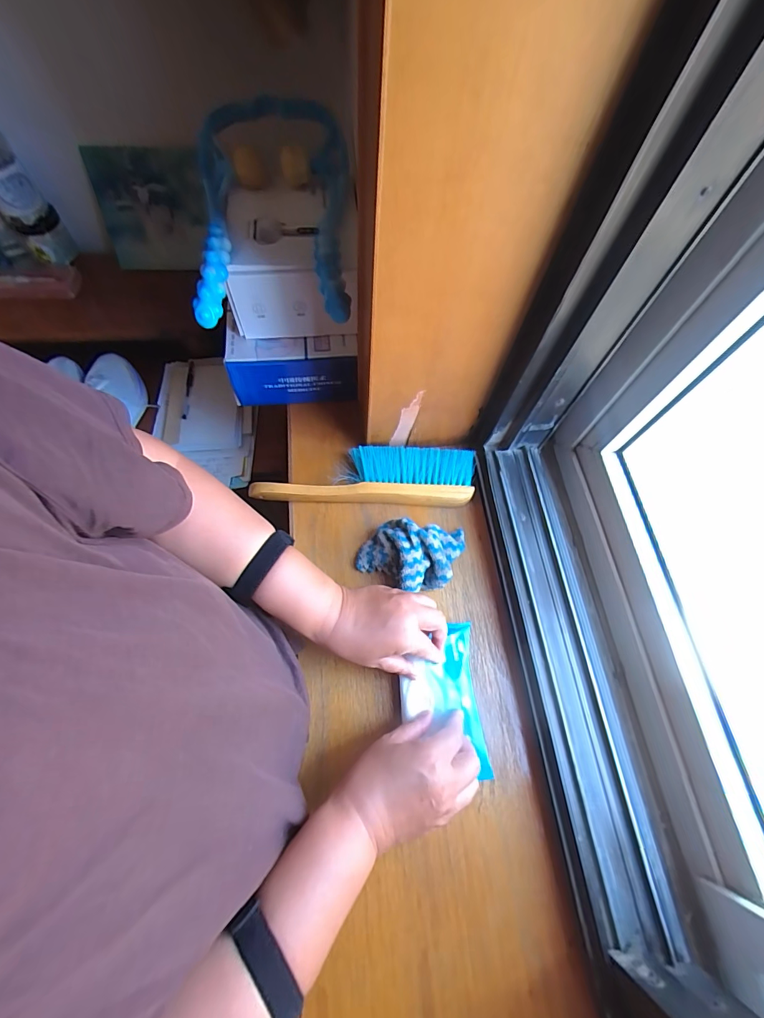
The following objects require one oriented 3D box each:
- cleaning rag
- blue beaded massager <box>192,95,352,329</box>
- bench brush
[{"bbox_3d":[0.037,0.059,0.510,0.138,0.058,0.090,4,67,0],"label":"cleaning rag"},{"bbox_3d":[-0.128,-0.365,0.478,0.179,0.060,0.330,-5,67,-3],"label":"blue beaded massager"},{"bbox_3d":[-0.021,-0.047,0.564,0.289,0.034,0.079,1,67,-1],"label":"bench brush"}]

